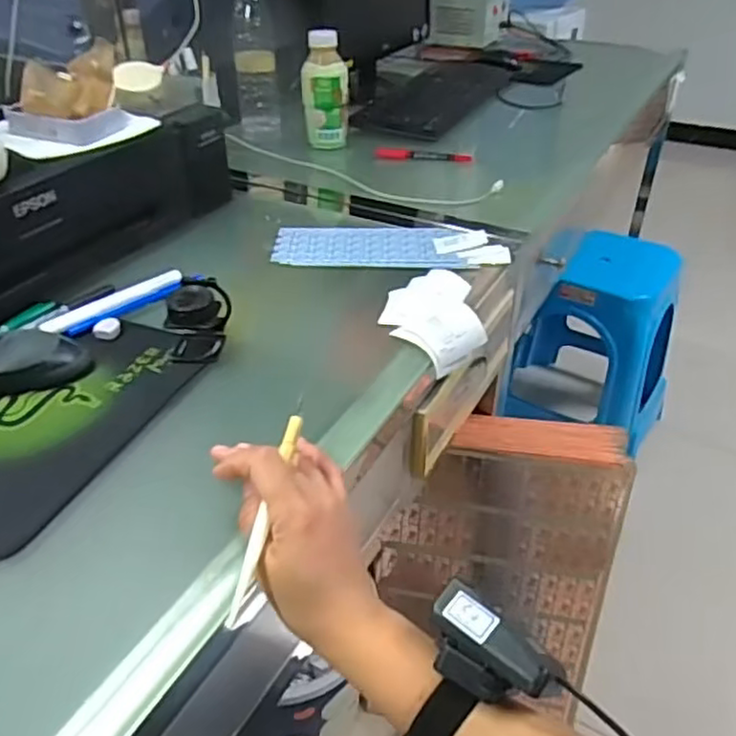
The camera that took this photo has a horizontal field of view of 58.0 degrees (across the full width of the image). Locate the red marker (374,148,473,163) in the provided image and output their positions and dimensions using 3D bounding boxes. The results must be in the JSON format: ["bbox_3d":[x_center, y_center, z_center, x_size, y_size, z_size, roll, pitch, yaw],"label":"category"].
[{"bbox_3d":[0.083,-0.318,0.990,0.142,0.018,0.019,1,37,2],"label":"red marker"}]

